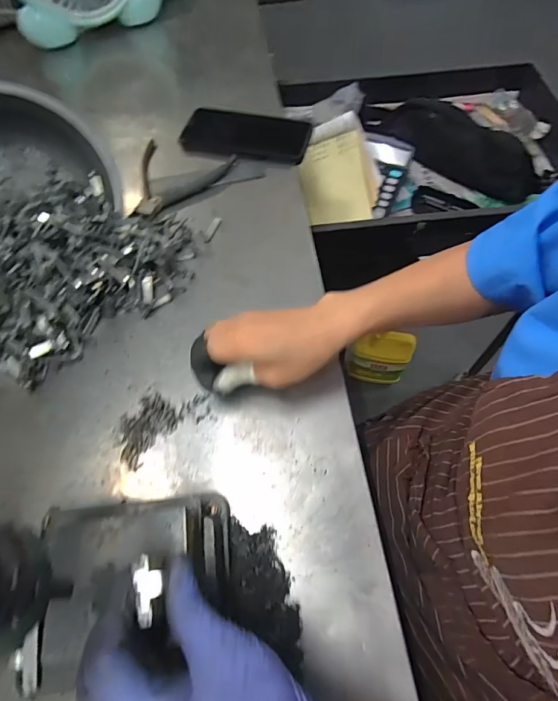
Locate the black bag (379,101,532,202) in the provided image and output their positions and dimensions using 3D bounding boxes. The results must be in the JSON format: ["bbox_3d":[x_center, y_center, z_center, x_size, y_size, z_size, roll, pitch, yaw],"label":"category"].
[{"bbox_3d":[0.309,-0.349,0.690,0.109,0.045,0.277,-42,69,-18],"label":"black bag"}]

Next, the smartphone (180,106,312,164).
[{"bbox_3d":[-0.043,-0.278,0.515,0.165,0.014,0.077,11,63,10],"label":"smartphone"}]

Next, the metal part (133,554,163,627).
[{"bbox_3d":[-0.067,0.122,0.205,0.016,0.004,0.032,-11,64,-2],"label":"metal part"}]

